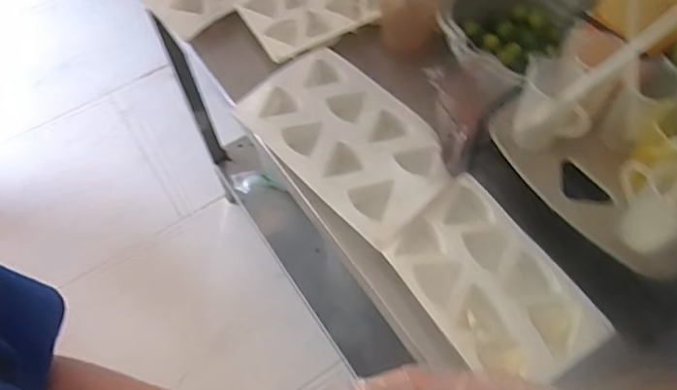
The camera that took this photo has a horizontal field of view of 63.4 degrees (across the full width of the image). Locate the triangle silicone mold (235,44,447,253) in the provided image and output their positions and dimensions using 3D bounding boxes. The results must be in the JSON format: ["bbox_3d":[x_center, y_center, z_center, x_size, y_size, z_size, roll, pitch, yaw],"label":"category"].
[{"bbox_3d":[0.012,-0.074,0.688,0.163,0.021,0.277,-40,64,-19],"label":"triangle silicone mold"}]

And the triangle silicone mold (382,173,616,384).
[{"bbox_3d":[0.160,0.095,0.579,0.139,0.023,0.215,-31,62,-15],"label":"triangle silicone mold"}]

